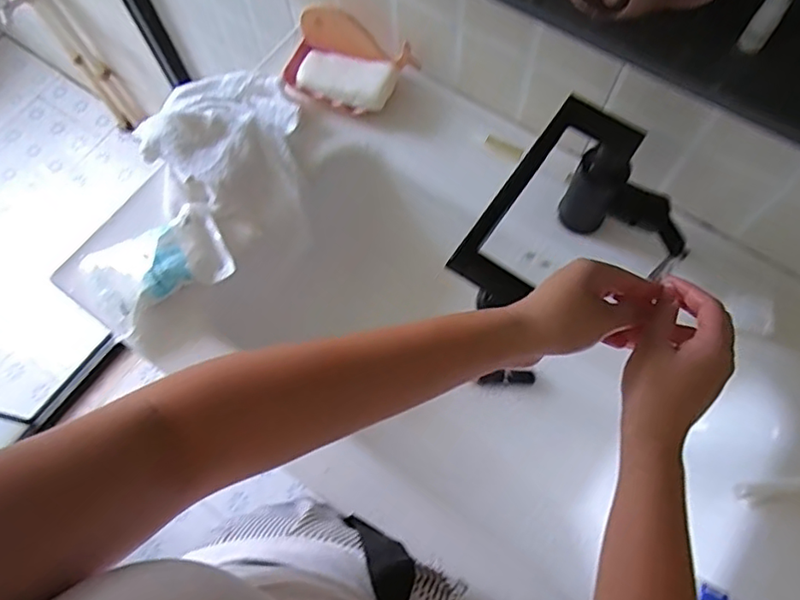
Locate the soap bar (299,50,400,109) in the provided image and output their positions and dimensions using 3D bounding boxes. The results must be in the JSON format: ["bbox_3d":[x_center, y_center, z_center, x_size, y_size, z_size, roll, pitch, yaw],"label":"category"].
[{"bbox_3d":[-0.066,-0.262,0.691,0.116,0.024,0.052,13,70,5],"label":"soap bar"}]

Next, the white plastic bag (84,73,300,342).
[{"bbox_3d":[-0.238,-0.125,0.652,0.152,0.055,0.337,16,70,8],"label":"white plastic bag"}]

